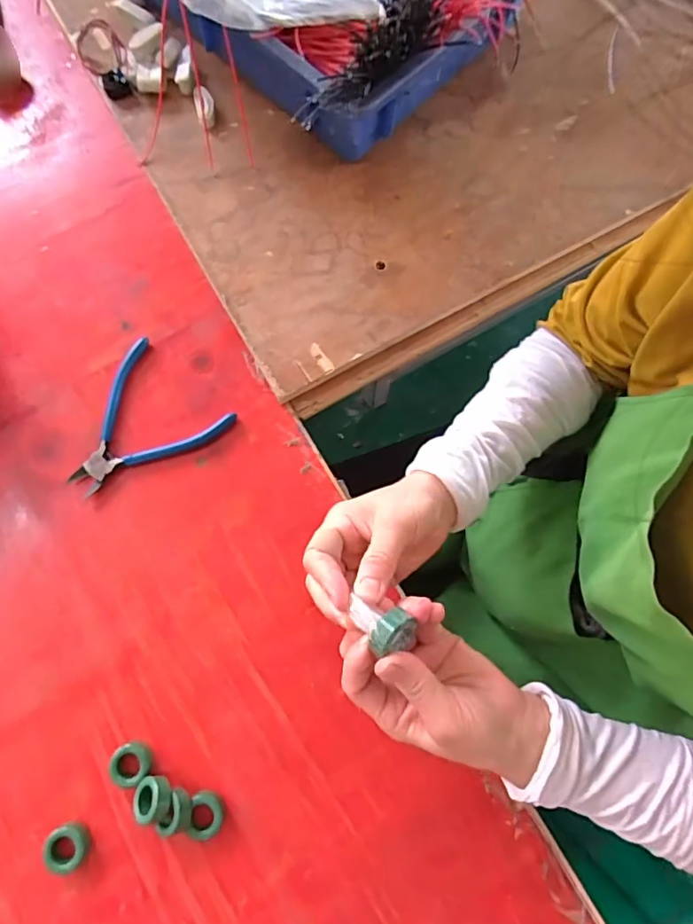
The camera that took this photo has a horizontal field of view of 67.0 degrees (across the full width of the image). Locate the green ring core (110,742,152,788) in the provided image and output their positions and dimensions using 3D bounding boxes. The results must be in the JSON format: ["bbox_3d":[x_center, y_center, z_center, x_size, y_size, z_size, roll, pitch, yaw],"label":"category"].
[{"bbox_3d":[-0.169,0.237,0.411,0.030,0.013,0.030,0,77,0],"label":"green ring core"}]

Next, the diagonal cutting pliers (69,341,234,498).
[{"bbox_3d":[-0.192,-0.029,0.477,0.119,0.012,0.135,40,80,9],"label":"diagonal cutting pliers"}]

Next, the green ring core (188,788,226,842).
[{"bbox_3d":[-0.106,0.270,0.401,0.024,0.009,0.032,2,77,0],"label":"green ring core"}]

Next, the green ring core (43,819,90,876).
[{"bbox_3d":[-0.214,0.293,0.399,0.032,0.010,0.030,0,77,0],"label":"green ring core"}]

